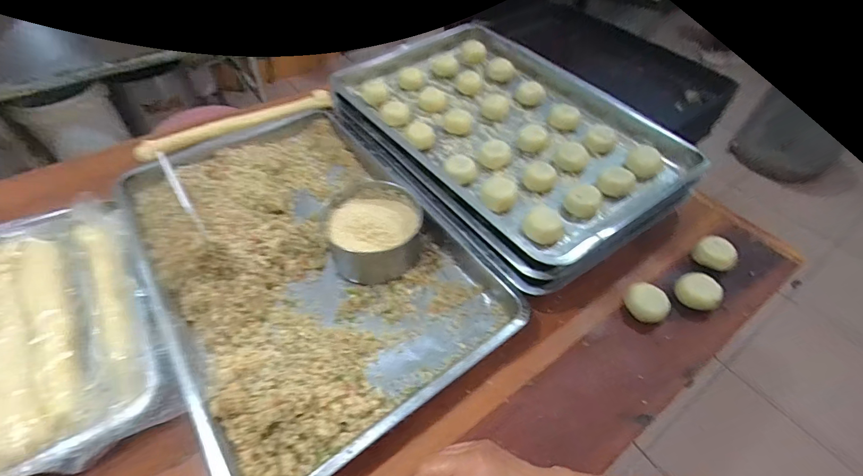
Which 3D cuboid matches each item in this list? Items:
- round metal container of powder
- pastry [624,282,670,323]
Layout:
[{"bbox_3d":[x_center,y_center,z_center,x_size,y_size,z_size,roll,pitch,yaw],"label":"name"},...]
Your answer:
[{"bbox_3d":[-0.087,-0.014,0.606,0.136,0.072,0.147,2,52,-2],"label":"round metal container of powder"},{"bbox_3d":[0.302,0.090,0.564,0.048,0.029,0.057,-33,61,-25],"label":"pastry"}]

